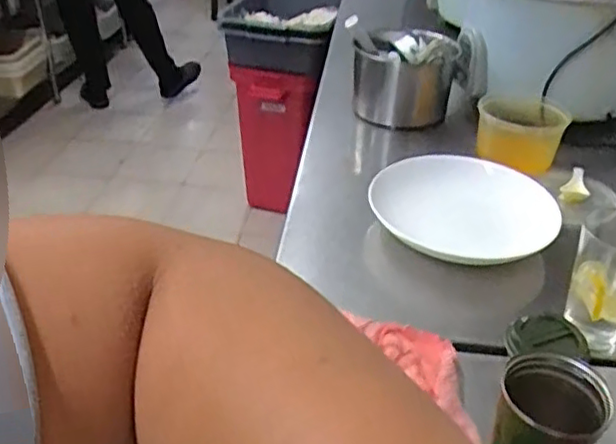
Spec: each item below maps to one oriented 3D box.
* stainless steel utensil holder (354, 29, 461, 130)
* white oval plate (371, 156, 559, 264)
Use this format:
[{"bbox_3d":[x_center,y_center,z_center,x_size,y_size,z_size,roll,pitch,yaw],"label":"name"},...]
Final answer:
[{"bbox_3d":[0.182,-0.273,1.217,0.172,0.162,0.141,27,41,31],"label":"stainless steel utensil holder"},{"bbox_3d":[0.205,-0.031,0.913,0.238,0.049,0.230,1,34,-2],"label":"white oval plate"}]

